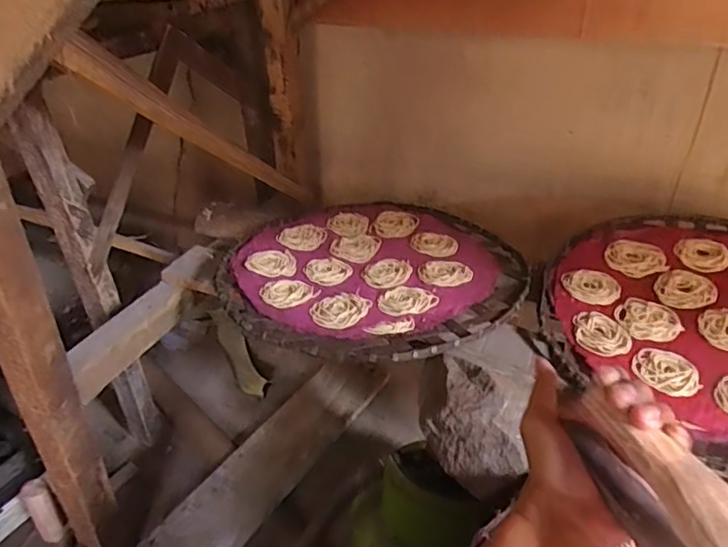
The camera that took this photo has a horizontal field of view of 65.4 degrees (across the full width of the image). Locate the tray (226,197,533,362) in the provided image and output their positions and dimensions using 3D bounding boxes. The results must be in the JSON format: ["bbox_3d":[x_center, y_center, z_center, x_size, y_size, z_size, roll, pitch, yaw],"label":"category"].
[{"bbox_3d":[0.021,-0.015,0.792,0.383,0.028,0.423,12,35,21],"label":"tray"}]

